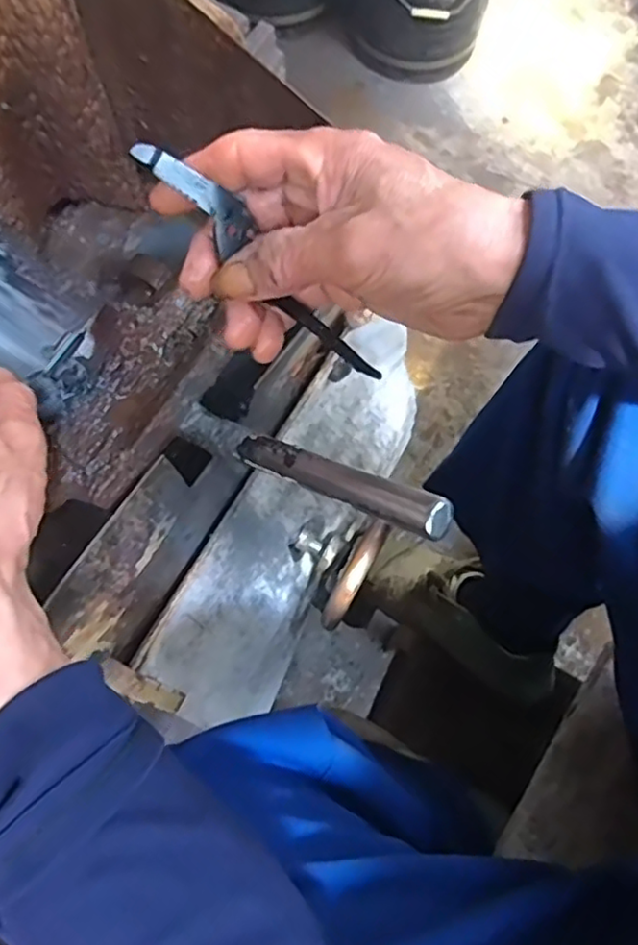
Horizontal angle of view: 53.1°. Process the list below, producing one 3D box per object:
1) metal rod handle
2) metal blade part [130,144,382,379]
[{"bbox_3d":[-0.010,-0.005,0.331,0.180,0.017,0.019,21,72,40],"label":"metal rod handle"},{"bbox_3d":[-0.020,-0.090,0.293,0.150,0.005,0.020,41,73,-31],"label":"metal blade part"}]

